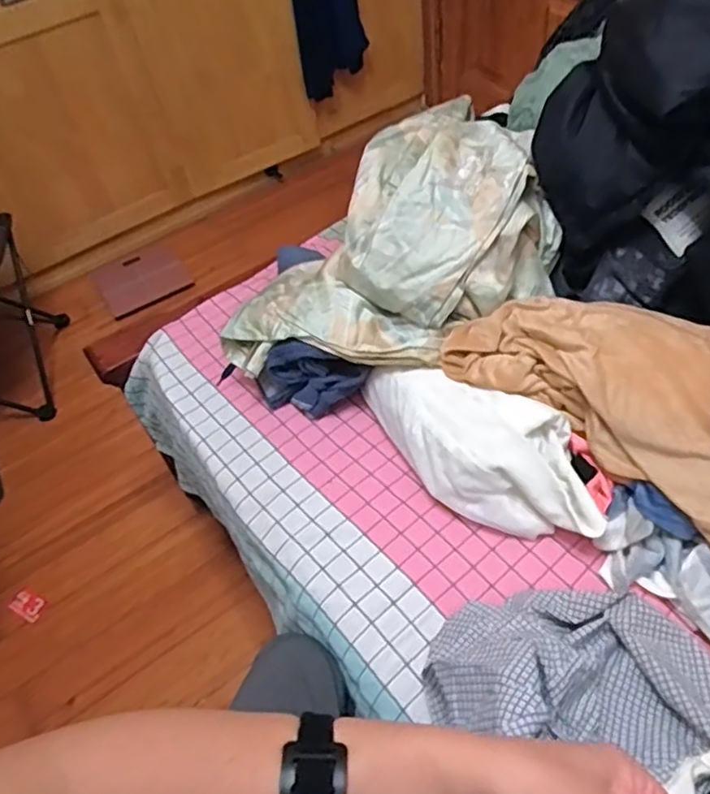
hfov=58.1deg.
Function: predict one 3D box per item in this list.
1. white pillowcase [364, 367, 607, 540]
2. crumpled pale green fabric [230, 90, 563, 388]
[{"bbox_3d":[0.137,0.058,0.766,0.324,0.096,0.123,25,57,27],"label":"white pillowcase"},{"bbox_3d":[0.090,-0.211,0.878,0.322,0.169,0.509,30,60,29],"label":"crumpled pale green fabric"}]

